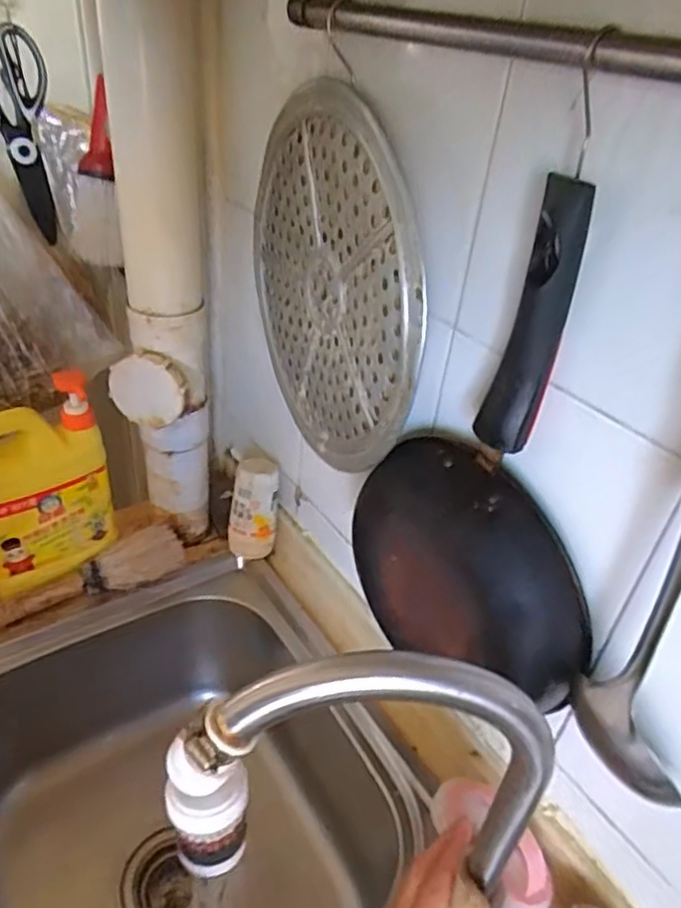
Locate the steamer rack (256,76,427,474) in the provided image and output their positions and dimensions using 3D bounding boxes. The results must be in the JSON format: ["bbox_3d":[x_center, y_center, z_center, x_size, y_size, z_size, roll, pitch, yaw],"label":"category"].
[{"bbox_3d":[-0.013,-0.146,0.567,0.013,0.300,0.298,-13,40,-25],"label":"steamer rack"}]

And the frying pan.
[{"bbox_3d":[0.100,0.019,0.455,0.064,0.361,0.217,-18,42,-30],"label":"frying pan"}]

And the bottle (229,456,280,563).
[{"bbox_3d":[-0.110,0.071,0.795,0.058,0.119,0.067,5,36,-2],"label":"bottle"}]

